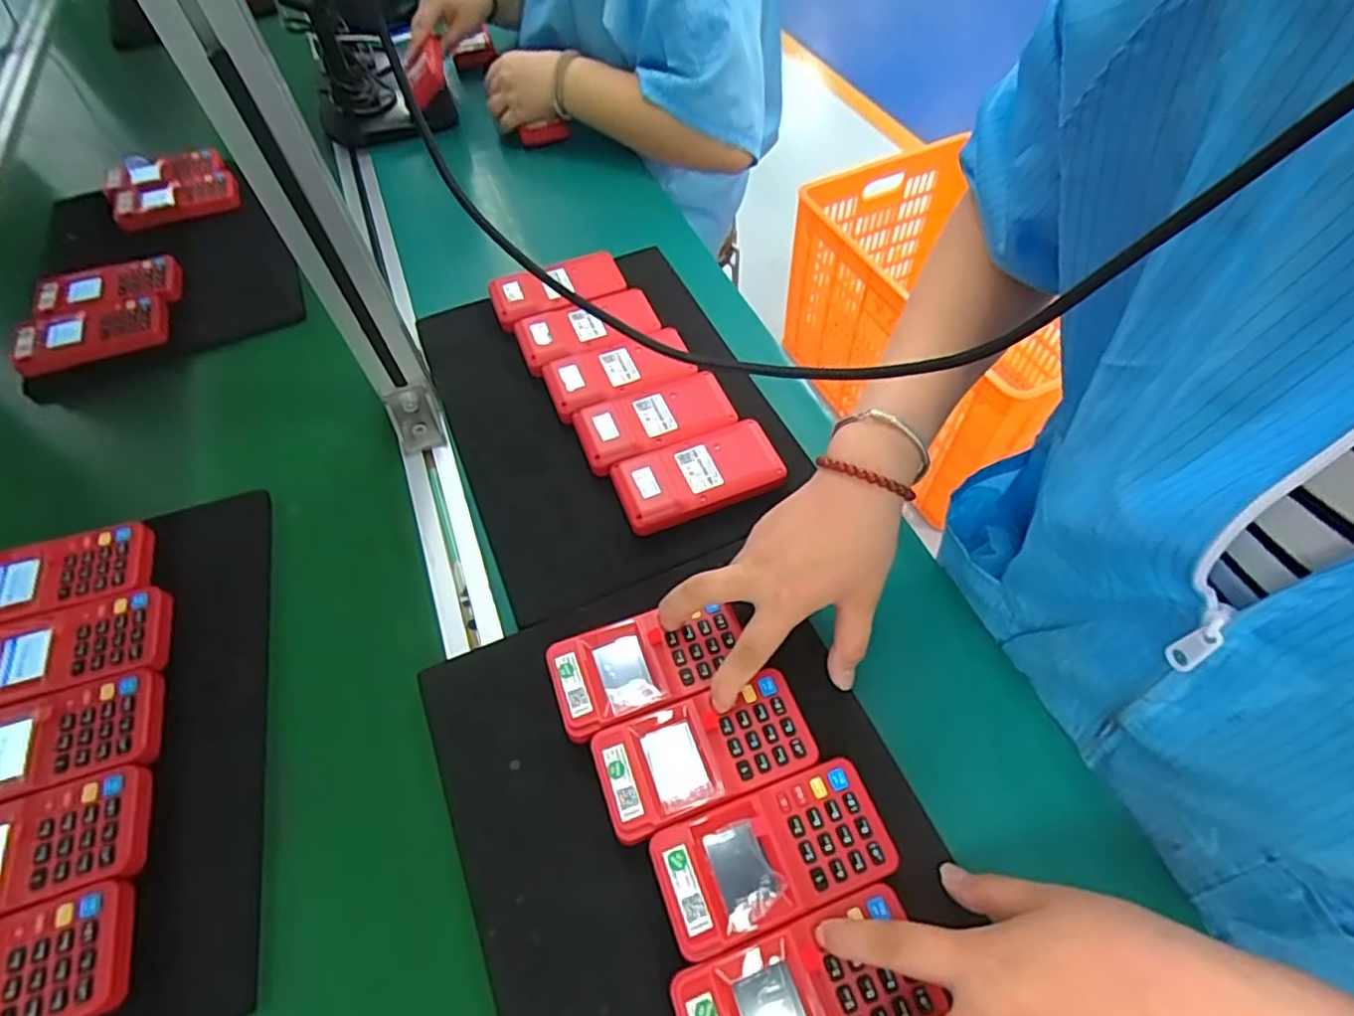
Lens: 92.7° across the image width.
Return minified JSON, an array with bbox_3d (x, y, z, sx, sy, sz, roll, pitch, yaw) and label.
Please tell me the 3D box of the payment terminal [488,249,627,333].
[{"bbox_3d":[-0.112,-0.207,0.615,0.123,0.029,0.070,-23,61,-12],"label":"payment terminal"}]

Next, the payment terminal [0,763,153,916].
[{"bbox_3d":[-0.365,0.192,0.361,0.118,0.027,0.061,-18,60,-10],"label":"payment terminal"}]

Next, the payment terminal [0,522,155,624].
[{"bbox_3d":[-0.443,0.045,0.454,0.126,0.014,0.064,-18,60,-10],"label":"payment terminal"}]

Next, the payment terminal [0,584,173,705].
[{"bbox_3d":[-0.408,0.095,0.429,0.123,0.026,0.062,-18,58,-7],"label":"payment terminal"}]

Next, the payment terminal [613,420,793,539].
[{"bbox_3d":[0.016,-0.025,0.491,0.122,0.023,0.063,-18,60,-10],"label":"payment terminal"}]

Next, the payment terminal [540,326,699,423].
[{"bbox_3d":[-0.048,-0.116,0.555,0.124,0.024,0.065,-21,61,-11],"label":"payment terminal"}]

